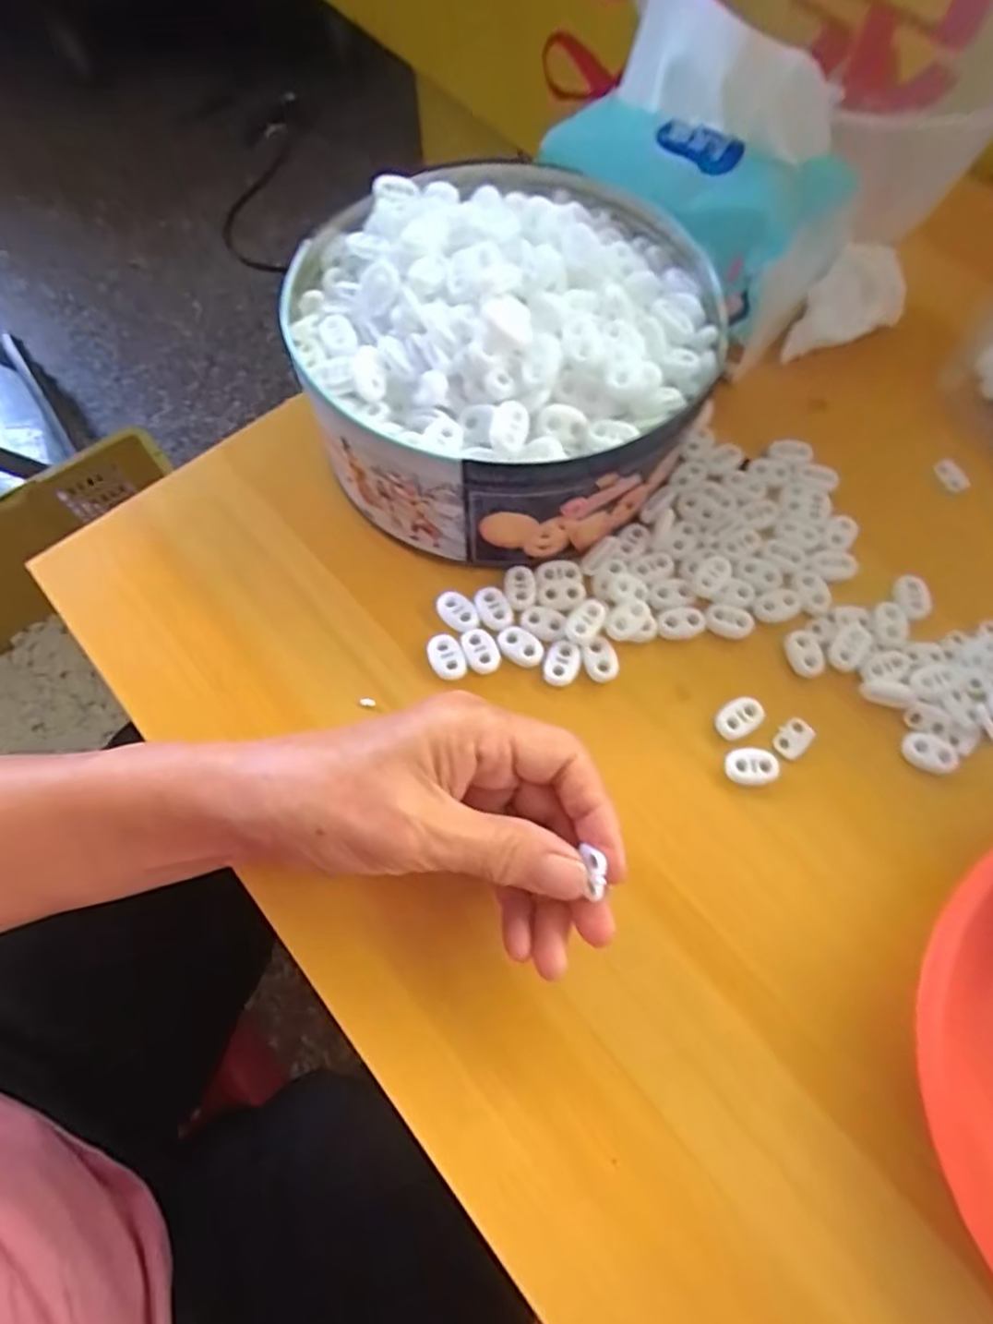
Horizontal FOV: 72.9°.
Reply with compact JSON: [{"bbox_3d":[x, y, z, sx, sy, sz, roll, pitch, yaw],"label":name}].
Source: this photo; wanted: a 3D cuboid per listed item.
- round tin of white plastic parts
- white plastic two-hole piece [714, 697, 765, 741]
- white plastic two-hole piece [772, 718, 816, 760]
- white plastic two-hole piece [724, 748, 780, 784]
[{"bbox_3d":[0.007,-0.147,0.323,0.189,0.085,0.178,-1,69,2],"label":"round tin of white plastic parts"},{"bbox_3d":[0.108,0.025,0.300,0.022,0.004,0.015,-33,71,-10],"label":"white plastic two-hole piece"},{"bbox_3d":[0.132,0.034,0.298,0.014,0.004,0.019,39,75,15],"label":"white plastic two-hole piece"},{"bbox_3d":[0.111,0.045,0.293,0.022,0.006,0.015,6,69,4],"label":"white plastic two-hole piece"}]

